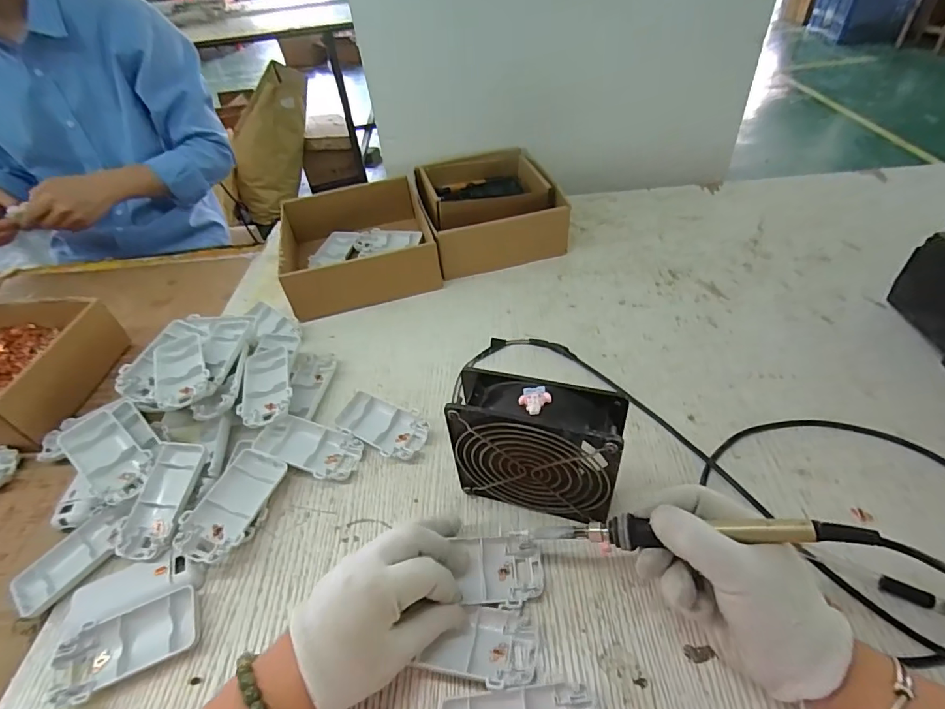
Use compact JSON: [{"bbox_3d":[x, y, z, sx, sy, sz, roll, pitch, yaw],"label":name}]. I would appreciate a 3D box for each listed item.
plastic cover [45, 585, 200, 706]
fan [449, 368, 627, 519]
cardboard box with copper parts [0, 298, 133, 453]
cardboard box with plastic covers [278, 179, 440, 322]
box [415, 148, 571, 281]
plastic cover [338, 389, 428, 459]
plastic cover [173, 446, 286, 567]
[{"bbox_3d":[-0.247,0.210,0.337,0.094,0.015,0.048,-18,47,-10],"label":"plastic cover"},{"bbox_3d":[0.048,0.070,0.356,0.117,0.122,0.047,8,48,14],"label":"fan"},{"bbox_3d":[-0.545,0.017,0.532,0.224,0.064,0.197,0,47,7],"label":"cardboard box with copper parts"},{"bbox_3d":[-0.154,-0.151,0.640,0.189,0.059,0.198,-16,47,-8],"label":"cardboard box with plastic covers"},{"bbox_3d":[0.021,-0.210,0.672,0.176,0.068,0.207,-13,47,-6],"label":"box"},{"bbox_3d":[-0.088,0.070,0.453,0.091,0.013,0.049,16,51,21],"label":"plastic cover"},{"bbox_3d":[-0.201,0.126,0.397,0.049,0.013,0.093,19,47,5],"label":"plastic cover"}]

